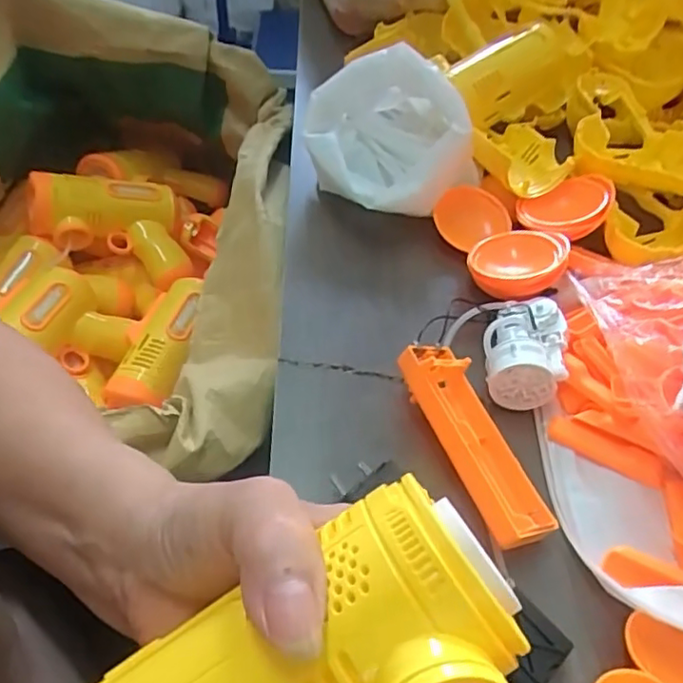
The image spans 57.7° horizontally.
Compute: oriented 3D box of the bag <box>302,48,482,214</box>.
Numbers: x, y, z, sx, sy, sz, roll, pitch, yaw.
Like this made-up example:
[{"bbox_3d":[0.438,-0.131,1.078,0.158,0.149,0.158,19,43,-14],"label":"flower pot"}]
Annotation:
[{"bbox_3d":[0.031,-0.143,0.438,0.106,0.073,0.115,-25,56,-23],"label":"bag"}]

